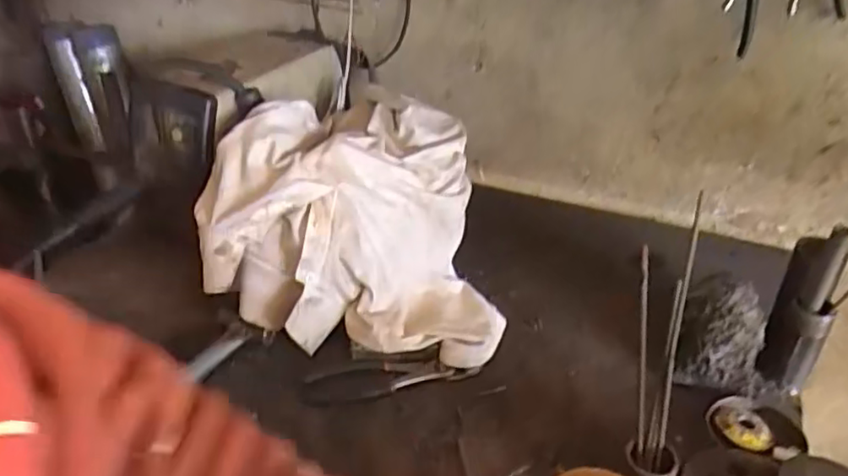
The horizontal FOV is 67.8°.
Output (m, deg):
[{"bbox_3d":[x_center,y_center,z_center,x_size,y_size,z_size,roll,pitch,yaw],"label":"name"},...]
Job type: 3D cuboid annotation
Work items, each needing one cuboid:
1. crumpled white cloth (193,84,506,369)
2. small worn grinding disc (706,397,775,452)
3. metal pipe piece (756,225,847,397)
[{"bbox_3d":[-0.082,-0.035,0.762,0.313,0.206,0.291,0,32,1],"label":"crumpled white cloth"},{"bbox_3d":[0.314,0.185,0.625,0.060,0.012,0.062,0,32,0],"label":"small worn grinding disc"},{"bbox_3d":[0.397,0.070,0.657,0.053,0.178,0.068,18,36,27],"label":"metal pipe piece"}]

